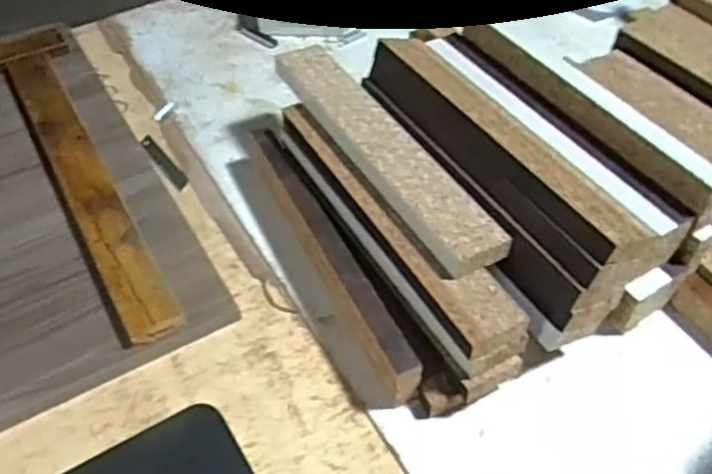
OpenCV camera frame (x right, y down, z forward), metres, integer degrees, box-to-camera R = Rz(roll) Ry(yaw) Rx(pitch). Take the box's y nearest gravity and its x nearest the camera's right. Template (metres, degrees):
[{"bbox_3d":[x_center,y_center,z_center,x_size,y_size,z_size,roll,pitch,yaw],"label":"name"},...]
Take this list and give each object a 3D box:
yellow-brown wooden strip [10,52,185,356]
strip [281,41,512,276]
[{"bbox_3d":[-0.279,-0.062,0.688,0.051,0.020,0.448,-24,52,-20],"label":"yellow-brown wooden strip"},{"bbox_3d":[0.017,-0.087,0.609,0.058,0.019,0.321,-23,52,-19],"label":"strip"}]

